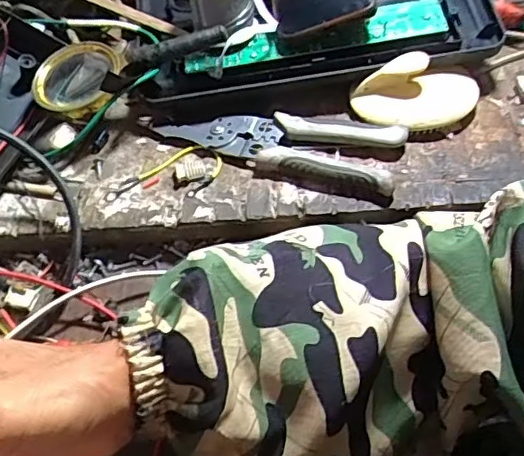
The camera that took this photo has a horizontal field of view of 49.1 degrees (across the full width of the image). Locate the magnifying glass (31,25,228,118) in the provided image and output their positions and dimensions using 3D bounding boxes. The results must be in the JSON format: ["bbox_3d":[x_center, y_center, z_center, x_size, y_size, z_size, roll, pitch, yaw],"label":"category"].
[{"bbox_3d":[-0.103,-0.125,0.437,0.148,0.024,0.066,-7,55,0],"label":"magnifying glass"}]

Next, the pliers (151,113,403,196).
[{"bbox_3d":[0.015,-0.068,0.436,0.179,0.012,0.057,15,58,15],"label":"pliers"}]

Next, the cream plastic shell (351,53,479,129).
[{"bbox_3d":[0.119,-0.102,0.435,0.097,0.035,0.051,-10,55,-2],"label":"cream plastic shell"}]

